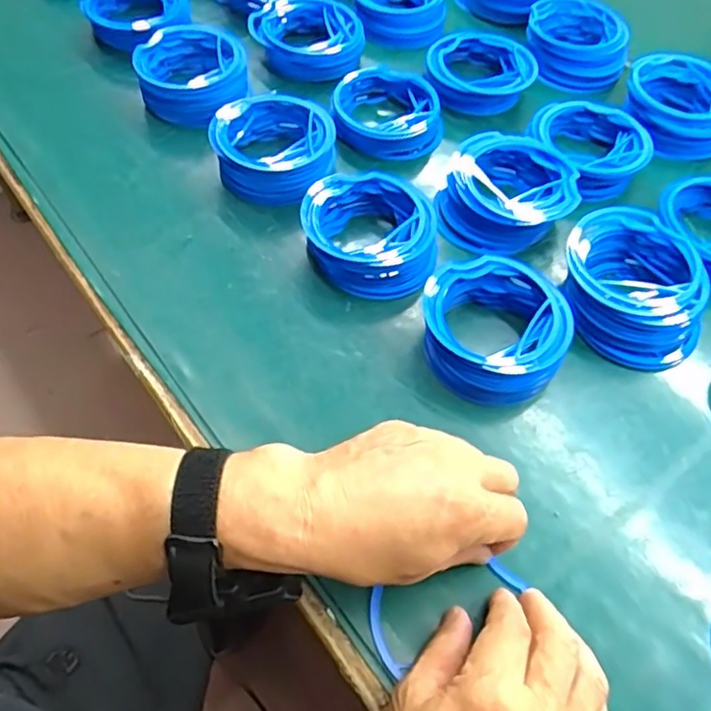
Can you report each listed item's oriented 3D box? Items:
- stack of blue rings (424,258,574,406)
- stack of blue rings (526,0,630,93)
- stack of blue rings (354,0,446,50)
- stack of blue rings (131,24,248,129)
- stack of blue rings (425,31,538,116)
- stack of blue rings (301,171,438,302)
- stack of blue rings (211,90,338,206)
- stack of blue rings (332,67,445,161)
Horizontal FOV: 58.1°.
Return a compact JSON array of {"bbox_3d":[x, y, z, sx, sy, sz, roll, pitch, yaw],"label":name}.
[{"bbox_3d":[0.099,-0.020,0.449,0.090,0.033,0.100,-4,59,-4],"label":"stack of blue rings"},{"bbox_3d":[0.222,-0.315,0.653,0.102,0.046,0.101,17,59,8],"label":"stack of blue rings"},{"bbox_3d":[0.046,-0.374,0.681,0.095,0.035,0.104,-1,58,-2],"label":"stack of blue rings"},{"bbox_3d":[-0.150,-0.260,0.595,0.096,0.035,0.105,-5,59,-5],"label":"stack of blue rings"},{"bbox_3d":[0.120,-0.277,0.625,0.103,0.040,0.083,8,59,3],"label":"stack of blue rings"},{"bbox_3d":[0.010,-0.097,0.496,0.098,0.030,0.101,-1,58,-3],"label":"stack of blue rings"},{"bbox_3d":[-0.069,-0.177,0.540,0.101,0.034,0.106,4,58,1],"label":"stack of blue rings"},{"bbox_3d":[0.029,-0.221,0.585,0.095,0.031,0.088,-9,59,-7],"label":"stack of blue rings"}]

